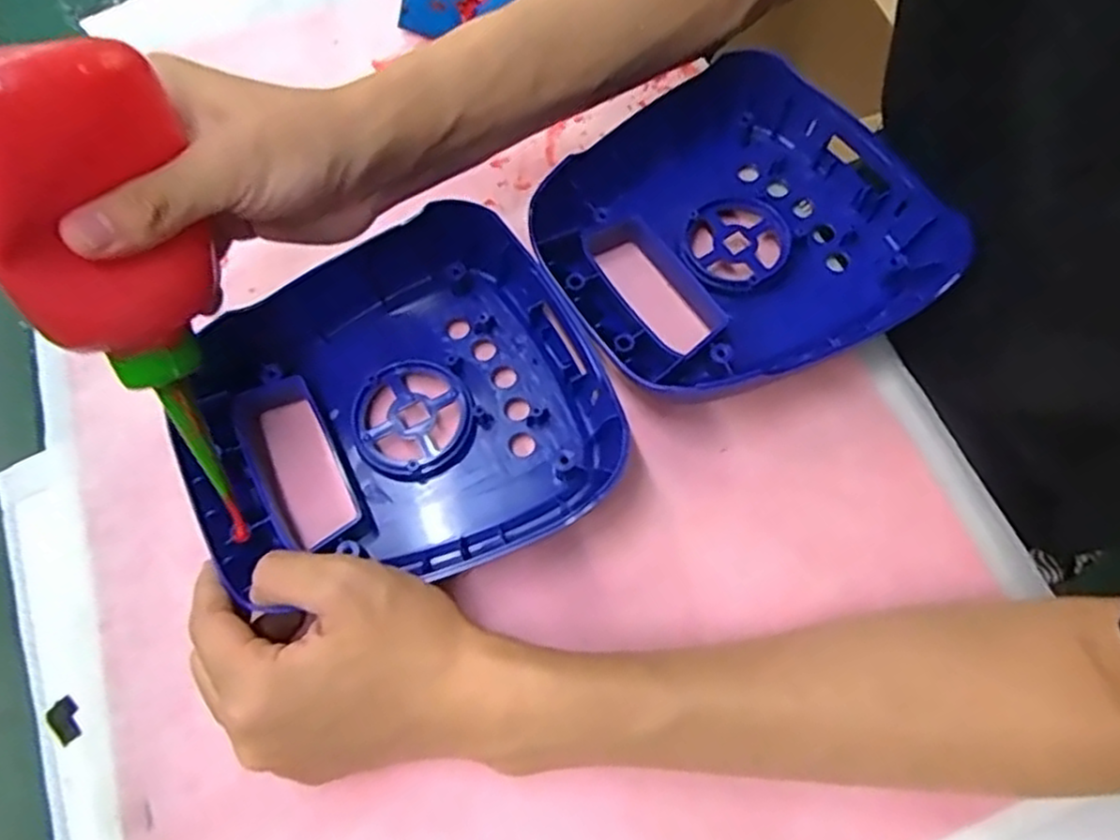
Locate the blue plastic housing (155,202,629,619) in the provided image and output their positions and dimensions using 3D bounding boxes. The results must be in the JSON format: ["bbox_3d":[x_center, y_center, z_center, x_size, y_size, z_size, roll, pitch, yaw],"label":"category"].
[{"bbox_3d":[-0.075,-0.007,0.336,0.181,0.040,0.172,-27,69,-8],"label":"blue plastic housing"}]

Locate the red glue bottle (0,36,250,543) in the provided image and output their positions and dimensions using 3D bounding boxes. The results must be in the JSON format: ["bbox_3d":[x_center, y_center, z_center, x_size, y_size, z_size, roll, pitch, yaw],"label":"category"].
[{"bbox_3d":[-0.148,-0.041,0.258,0.052,0.164,0.048,-8,36,-1],"label":"red glue bottle"}]

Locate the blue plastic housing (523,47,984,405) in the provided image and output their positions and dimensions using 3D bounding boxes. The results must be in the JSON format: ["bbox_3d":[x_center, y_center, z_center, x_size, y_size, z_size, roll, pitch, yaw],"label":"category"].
[{"bbox_3d":[0.085,-0.093,0.364,0.182,0.039,0.169,-27,69,-8],"label":"blue plastic housing"}]

